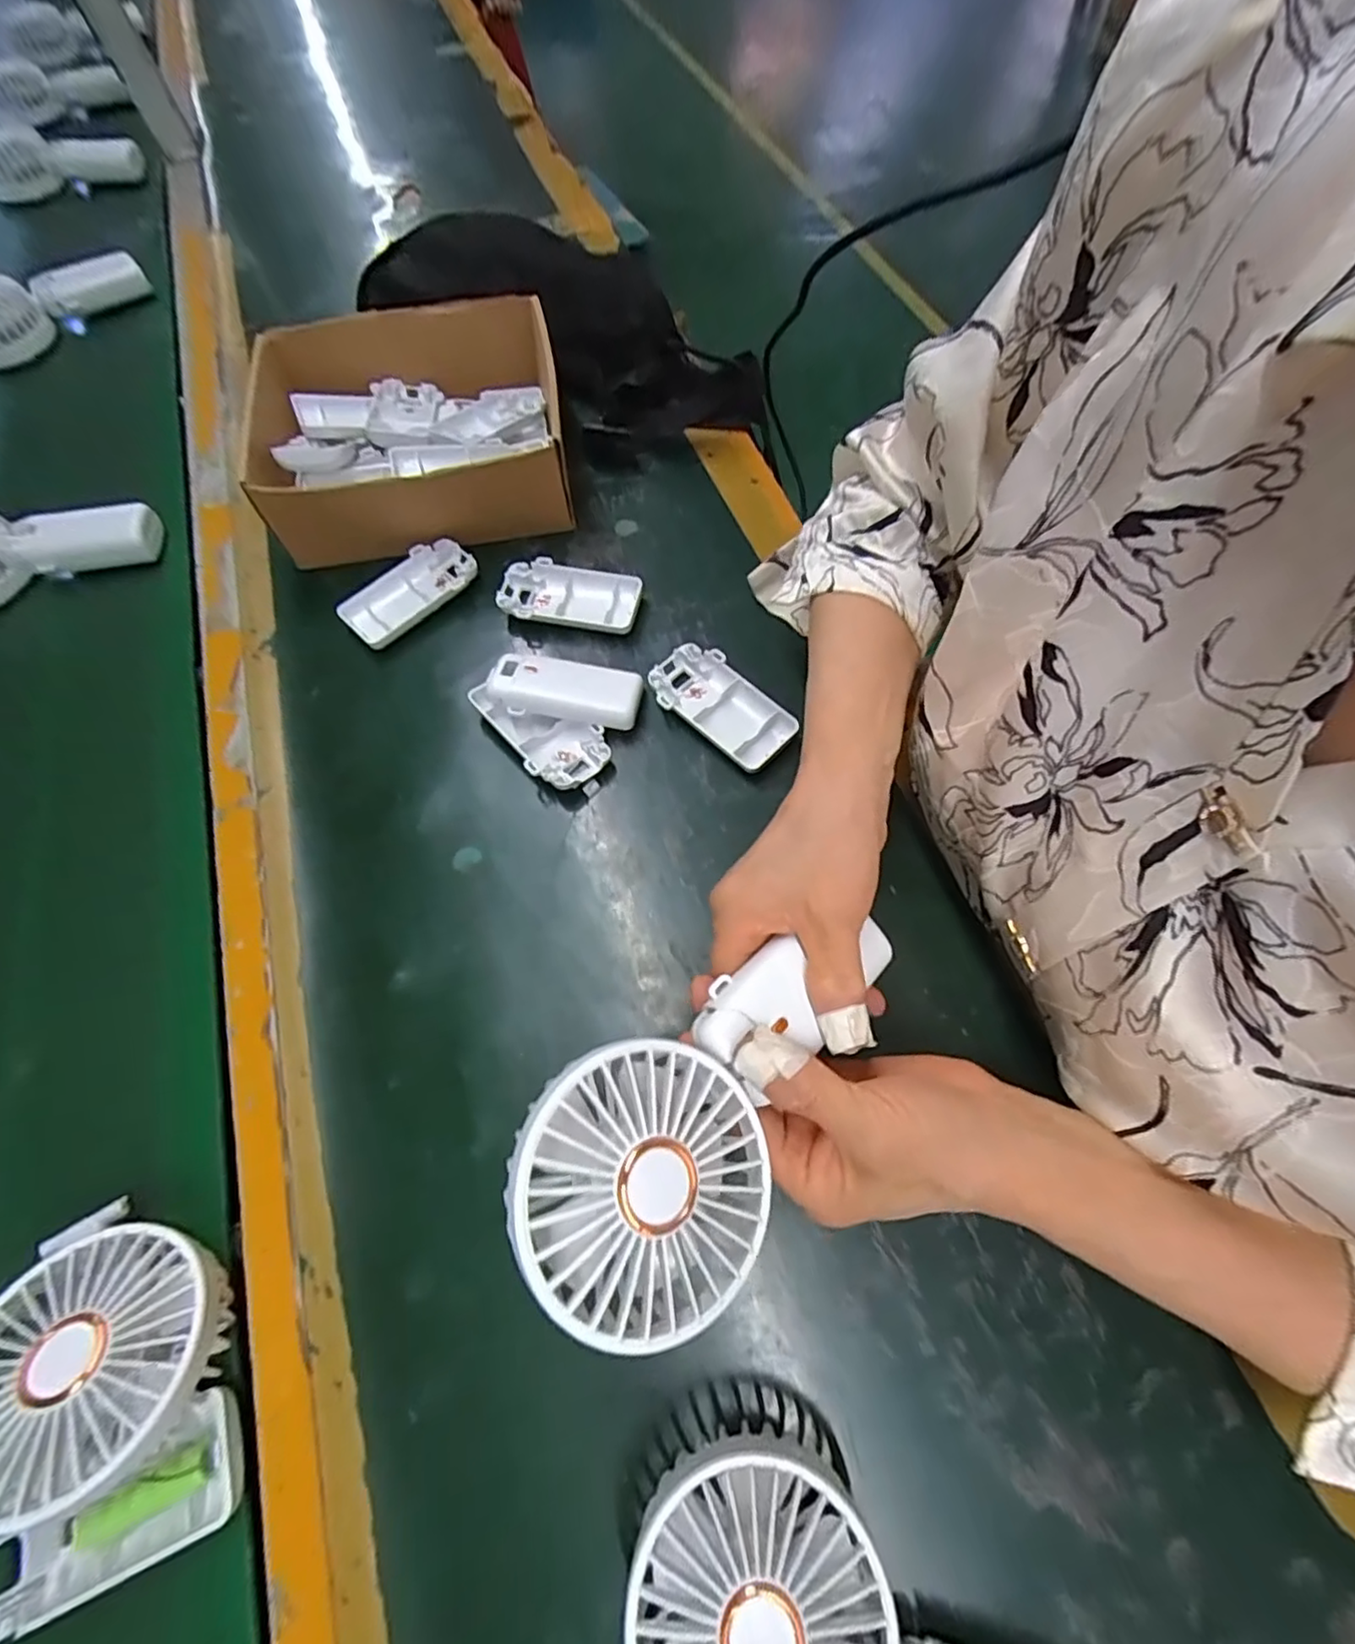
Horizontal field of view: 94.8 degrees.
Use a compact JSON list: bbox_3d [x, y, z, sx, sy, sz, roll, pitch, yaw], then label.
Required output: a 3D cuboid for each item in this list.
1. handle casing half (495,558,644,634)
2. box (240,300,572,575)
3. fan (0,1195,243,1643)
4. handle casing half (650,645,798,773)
[{"bbox_3d":[-0.074,-0.154,0.428,0.097,0.016,0.047,9,66,6],"label":"handle casing half"},{"bbox_3d":[-0.192,-0.297,0.470,0.205,0.065,0.204,-9,65,-3],"label":"box"},{"bbox_3d":[-0.227,0.224,0.240,0.087,0.049,0.128,-12,65,-4],"label":"fan"},{"bbox_3d":[0.027,-0.072,0.389,0.095,0.018,0.047,42,72,18],"label":"handle casing half"}]

